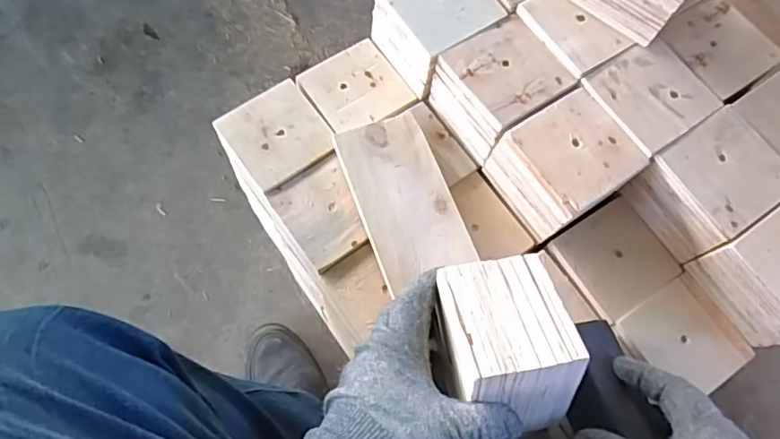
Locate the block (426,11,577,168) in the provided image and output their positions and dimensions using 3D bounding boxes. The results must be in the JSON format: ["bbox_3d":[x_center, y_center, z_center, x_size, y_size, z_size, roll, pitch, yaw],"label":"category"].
[{"bbox_3d":[0.101,-0.120,0.523,0.101,0.073,0.097,-33,75,-13],"label":"block"}]

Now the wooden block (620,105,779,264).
[{"bbox_3d":[0.286,-0.031,0.497,0.096,0.066,0.090,-33,75,-13],"label":"wooden block"}]

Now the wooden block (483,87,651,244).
[{"bbox_3d":[0.157,-0.048,0.497,0.098,0.067,0.094,-31,75,-12],"label":"wooden block"}]

